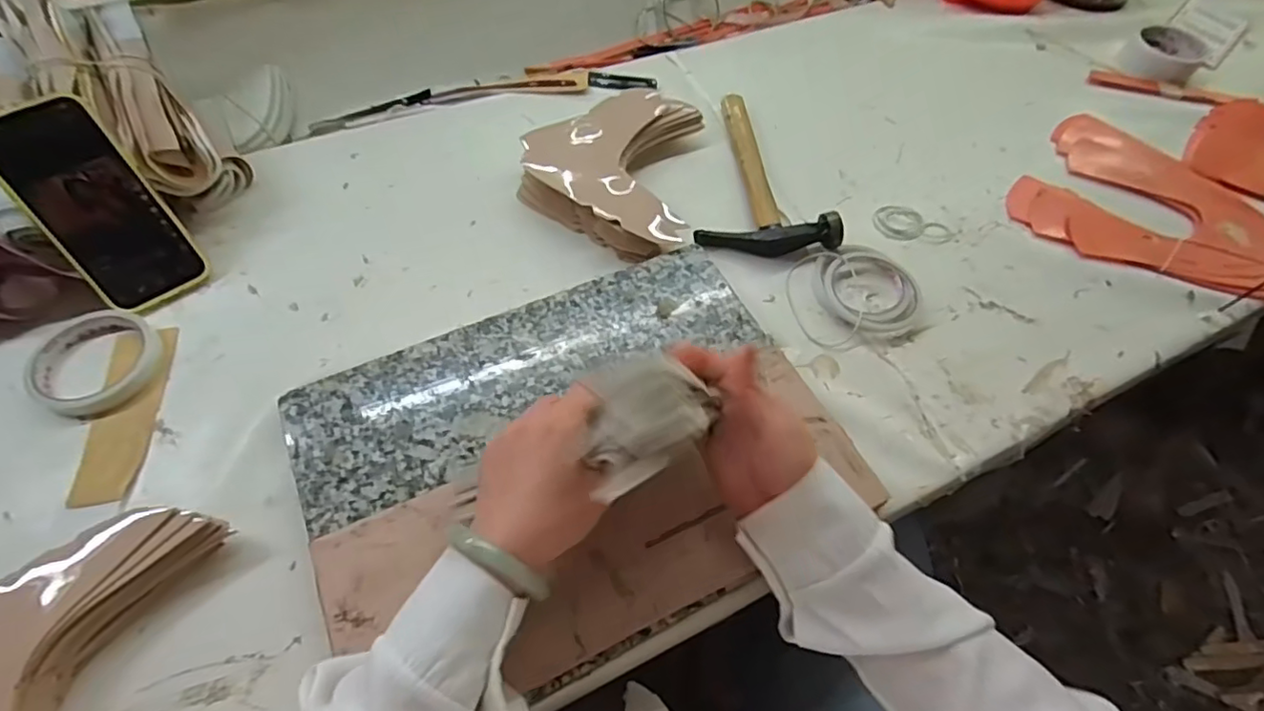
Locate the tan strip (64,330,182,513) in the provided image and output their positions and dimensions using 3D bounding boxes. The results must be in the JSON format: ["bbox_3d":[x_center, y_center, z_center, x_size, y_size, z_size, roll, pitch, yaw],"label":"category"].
[{"bbox_3d":[-0.395,0.043,0.464,0.046,0.006,0.148,-6,57,-10],"label":"tan strip"}]

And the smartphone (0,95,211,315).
[{"bbox_3d":[-0.433,-0.119,0.486,0.077,0.164,0.016,-36,32,-22],"label":"smartphone"}]

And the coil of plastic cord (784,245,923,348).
[{"bbox_3d":[0.207,-0.063,0.557,0.123,0.015,0.098,-15,61,-13],"label":"coil of plastic cord"}]

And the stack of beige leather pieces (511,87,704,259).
[{"bbox_3d":[0.006,-0.199,0.617,0.191,0.050,0.198,33,62,15],"label":"stack of beige leather pieces"}]

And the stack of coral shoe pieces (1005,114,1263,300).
[{"bbox_3d":[0.564,-0.150,0.634,0.261,0.014,0.234,36,61,20],"label":"stack of coral shoe pieces"}]

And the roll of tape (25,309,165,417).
[{"bbox_3d":[-0.431,0.004,0.472,0.093,0.014,0.088,2,59,-3],"label":"roll of tape"}]

